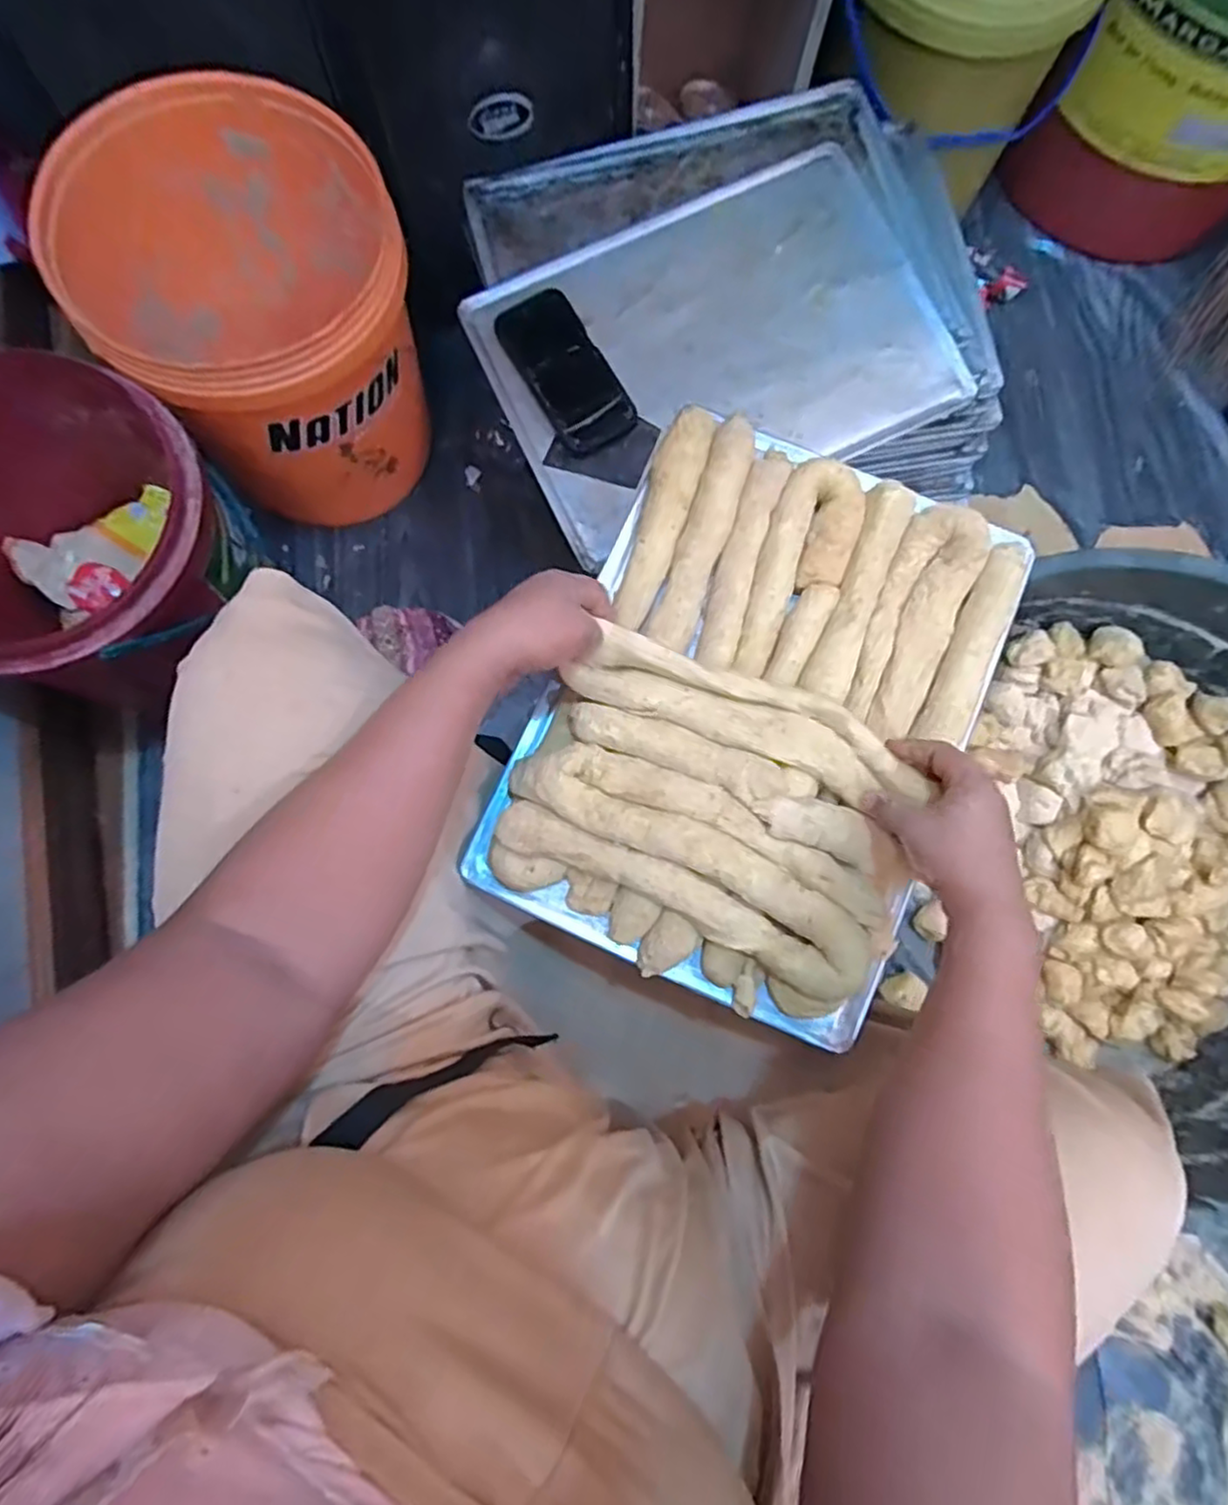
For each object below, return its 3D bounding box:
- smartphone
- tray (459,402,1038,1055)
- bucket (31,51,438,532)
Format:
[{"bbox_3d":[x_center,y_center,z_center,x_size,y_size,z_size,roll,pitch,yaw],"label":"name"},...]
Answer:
[{"bbox_3d":[-0.051,-0.388,0.698,0.081,0.011,0.171,-31,84,-6],"label":"smartphone"},{"bbox_3d":[0.112,-0.035,0.538,0.315,0.072,0.429,23,78,5],"label":"tray"},{"bbox_3d":[-0.361,-0.439,0.739,0.272,0.315,0.291,0,77,0],"label":"bucket"}]

